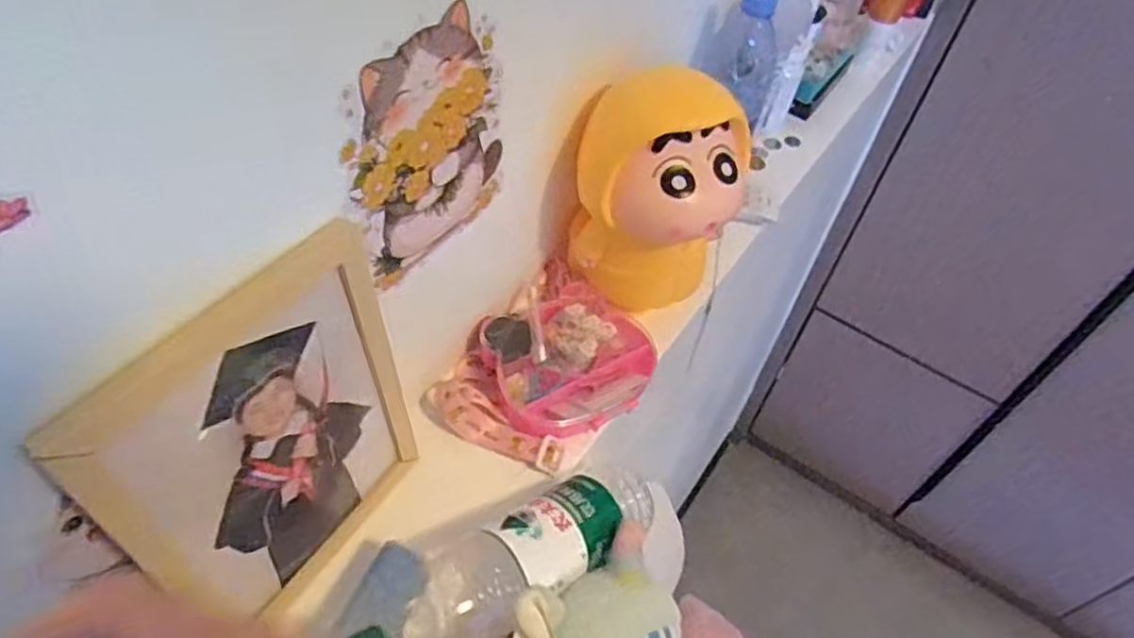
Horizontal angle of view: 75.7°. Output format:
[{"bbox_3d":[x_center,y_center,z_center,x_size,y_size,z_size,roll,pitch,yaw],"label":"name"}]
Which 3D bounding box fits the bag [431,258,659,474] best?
[{"bbox_3d":[-0.011,0.035,0.587,0.135,0.040,0.171,30,54,18],"label":"bag"}]

